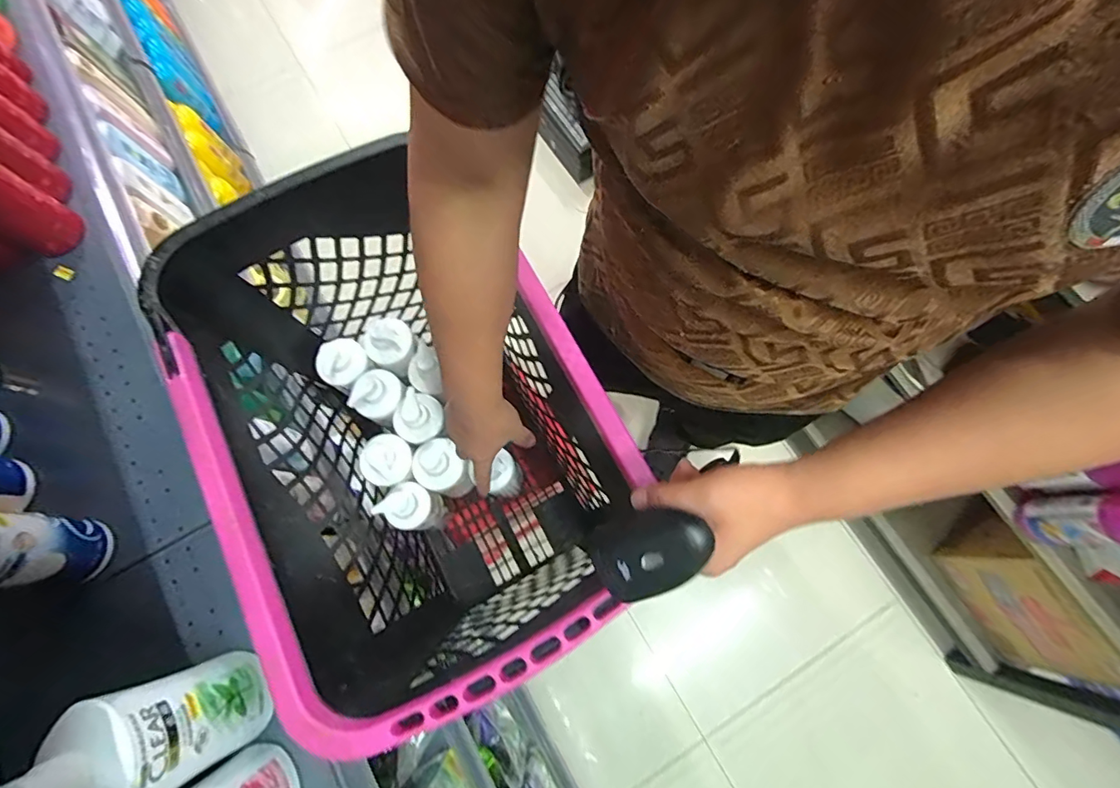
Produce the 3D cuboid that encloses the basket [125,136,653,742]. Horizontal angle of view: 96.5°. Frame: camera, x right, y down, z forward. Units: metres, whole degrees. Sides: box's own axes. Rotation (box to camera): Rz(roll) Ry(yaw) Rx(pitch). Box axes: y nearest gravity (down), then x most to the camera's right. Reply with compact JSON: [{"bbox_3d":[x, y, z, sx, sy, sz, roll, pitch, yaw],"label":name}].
[{"bbox_3d":[-0.181,0.068,0.708,0.347,0.464,0.558,-25,76,-6],"label":"basket"}]

